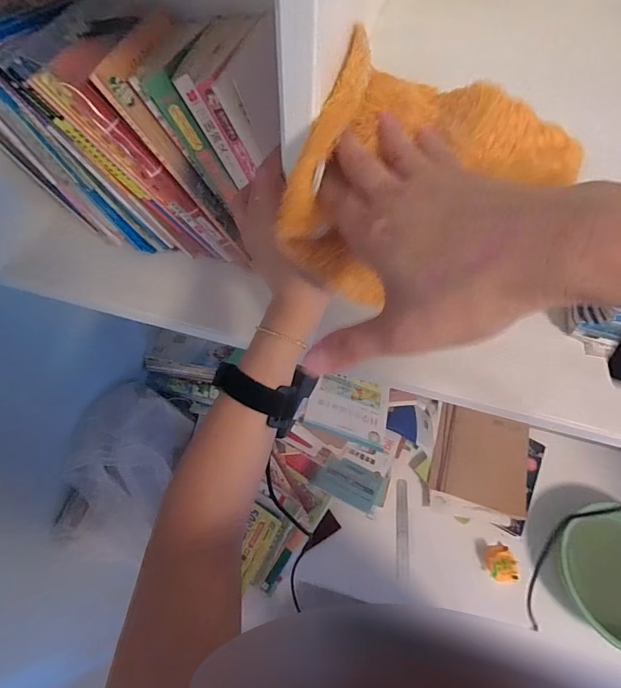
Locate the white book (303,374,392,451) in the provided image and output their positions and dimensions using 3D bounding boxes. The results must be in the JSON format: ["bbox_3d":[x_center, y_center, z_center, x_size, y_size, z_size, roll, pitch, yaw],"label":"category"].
[{"bbox_3d":[0.089,0.134,0.856,0.174,0.017,0.148,20,56,-1],"label":"white book"}]

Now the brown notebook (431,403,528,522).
[{"bbox_3d":[0.430,0.285,0.984,0.226,0.025,0.219,14,82,18],"label":"brown notebook"}]

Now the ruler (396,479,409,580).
[{"bbox_3d":[0.225,0.449,0.956,0.030,0.005,0.218,2,68,6],"label":"ruler"}]

